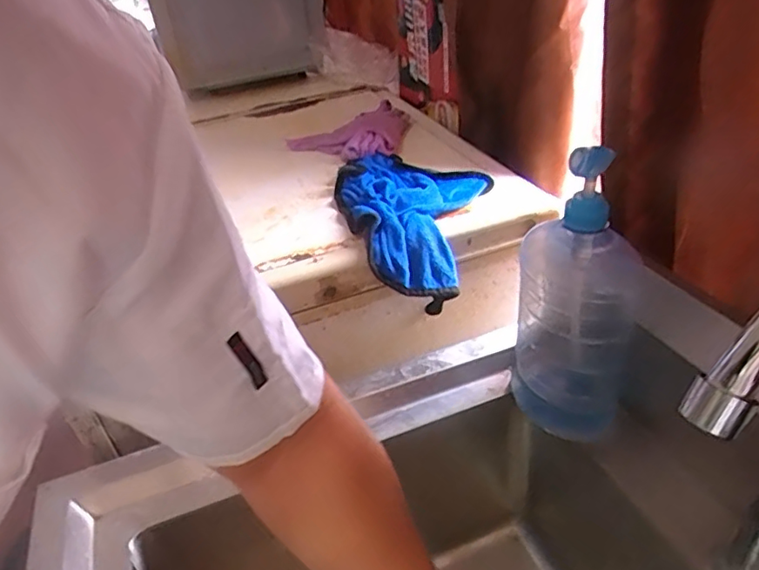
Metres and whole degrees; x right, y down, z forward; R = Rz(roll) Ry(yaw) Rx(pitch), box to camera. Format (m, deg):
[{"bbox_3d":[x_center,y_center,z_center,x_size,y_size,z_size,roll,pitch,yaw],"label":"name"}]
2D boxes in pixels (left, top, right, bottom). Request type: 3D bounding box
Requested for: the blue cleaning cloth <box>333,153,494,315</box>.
[{"bbox_3d":[0.022,-0.078,0.707,0.192,0.089,0.230,9,37,22],"label":"blue cleaning cloth"}]

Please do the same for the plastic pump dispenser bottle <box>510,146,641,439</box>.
[{"bbox_3d":[0.172,0.017,0.510,0.101,0.257,0.085,4,36,16],"label":"plastic pump dispenser bottle"}]

